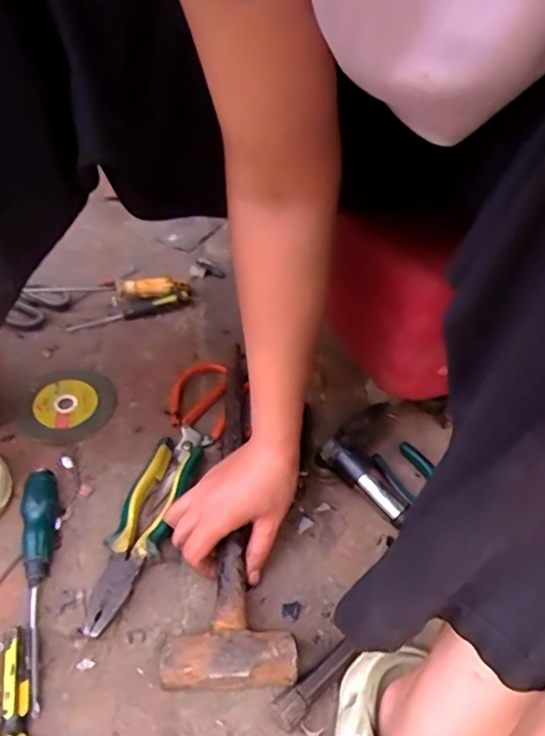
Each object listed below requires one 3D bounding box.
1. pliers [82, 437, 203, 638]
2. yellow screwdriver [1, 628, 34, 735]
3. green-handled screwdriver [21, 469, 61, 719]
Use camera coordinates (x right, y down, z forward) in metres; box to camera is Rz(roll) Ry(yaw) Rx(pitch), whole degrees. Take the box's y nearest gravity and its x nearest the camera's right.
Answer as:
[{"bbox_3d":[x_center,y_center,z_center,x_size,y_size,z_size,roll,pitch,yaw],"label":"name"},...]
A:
[{"bbox_3d":[-0.118,0.140,0.493,0.046,0.016,0.188,15,46,9],"label":"pliers"},{"bbox_3d":[-0.182,0.270,0.388,0.018,0.016,0.158,-7,59,-8],"label":"yellow screwdriver"},{"bbox_3d":[-0.200,0.179,0.468,0.026,0.034,0.196,-7,57,-8],"label":"green-handled screwdriver"}]

